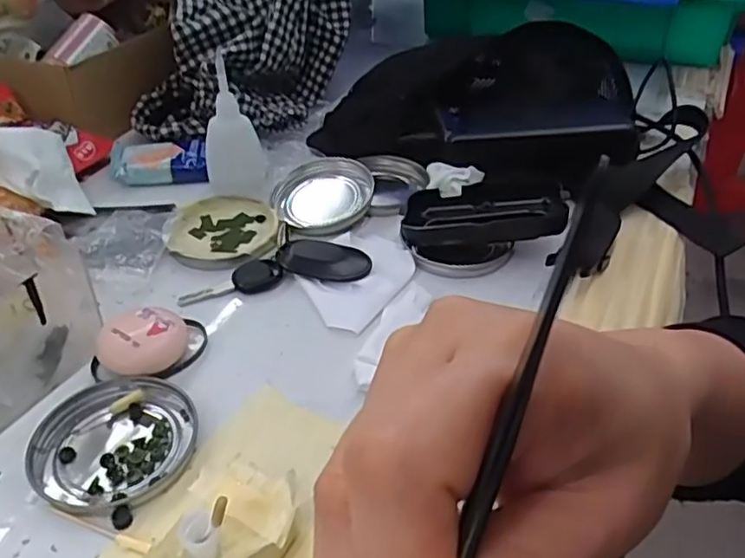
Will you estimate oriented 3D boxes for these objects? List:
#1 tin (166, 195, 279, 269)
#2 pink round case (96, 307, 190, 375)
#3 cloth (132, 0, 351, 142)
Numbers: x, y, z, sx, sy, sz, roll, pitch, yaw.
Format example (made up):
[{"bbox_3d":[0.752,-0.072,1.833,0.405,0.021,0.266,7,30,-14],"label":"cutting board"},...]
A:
[{"bbox_3d":[-0.108,-0.033,0.472,0.076,0.012,0.079,0,39,0],"label":"tin"},{"bbox_3d":[-0.130,0.037,0.370,0.047,0.021,0.038,-10,40,-12],"label":"pink round case"},{"bbox_3d":[-0.120,-0.241,0.604,0.186,0.146,0.204,-4,38,-3],"label":"cloth"}]

